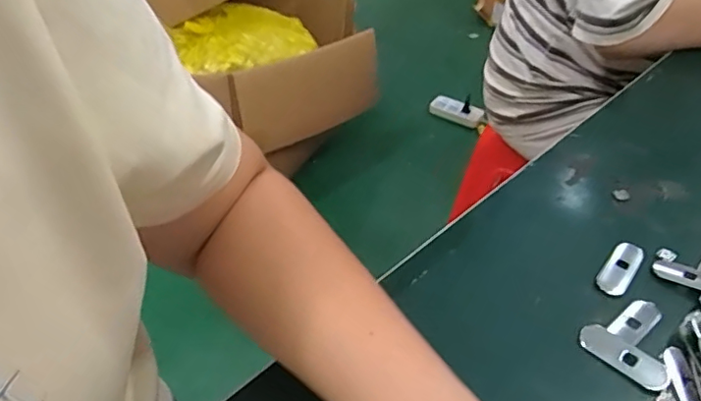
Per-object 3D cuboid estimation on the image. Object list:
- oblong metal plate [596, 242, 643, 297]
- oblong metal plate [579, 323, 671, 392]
[{"bbox_3d":[0.186,0.045,0.383,0.018,0.004,0.048,28,49,28],"label":"oblong metal plate"},{"bbox_3d":[0.160,0.091,0.327,0.019,0.005,0.051,-33,51,-30],"label":"oblong metal plate"}]

